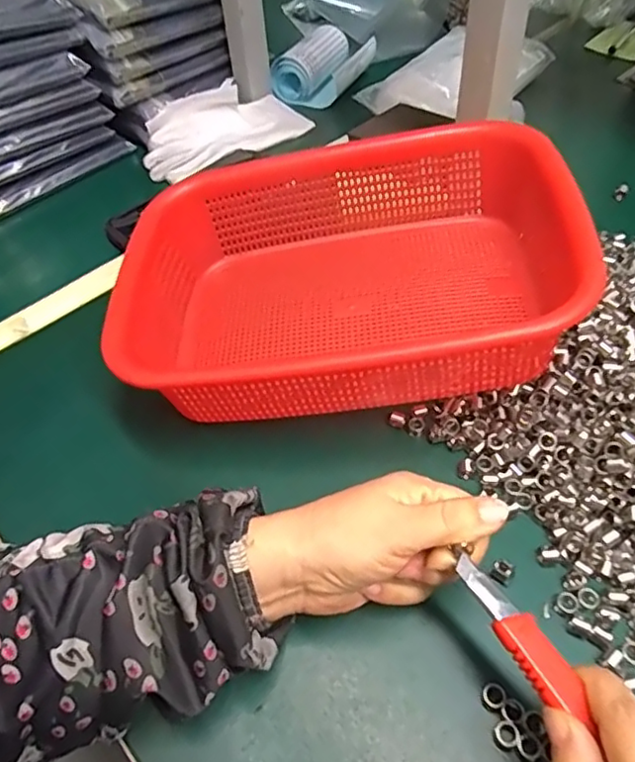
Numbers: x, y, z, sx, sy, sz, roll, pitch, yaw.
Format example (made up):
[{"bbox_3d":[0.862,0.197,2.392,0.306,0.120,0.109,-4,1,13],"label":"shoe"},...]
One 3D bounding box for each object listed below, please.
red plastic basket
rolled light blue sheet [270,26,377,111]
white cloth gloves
[{"bbox_3d":[0.013,-0.069,0.398,0.275,0.109,0.208,-2,50,3],"label":"red plastic basket"},{"bbox_3d":[0.009,-0.353,0.672,0.073,0.042,0.110,30,59,26],"label":"rolled light blue sheet"},{"bbox_3d":[-0.099,-0.262,0.614,0.174,0.039,0.085,-29,54,-18],"label":"white cloth gloves"}]

